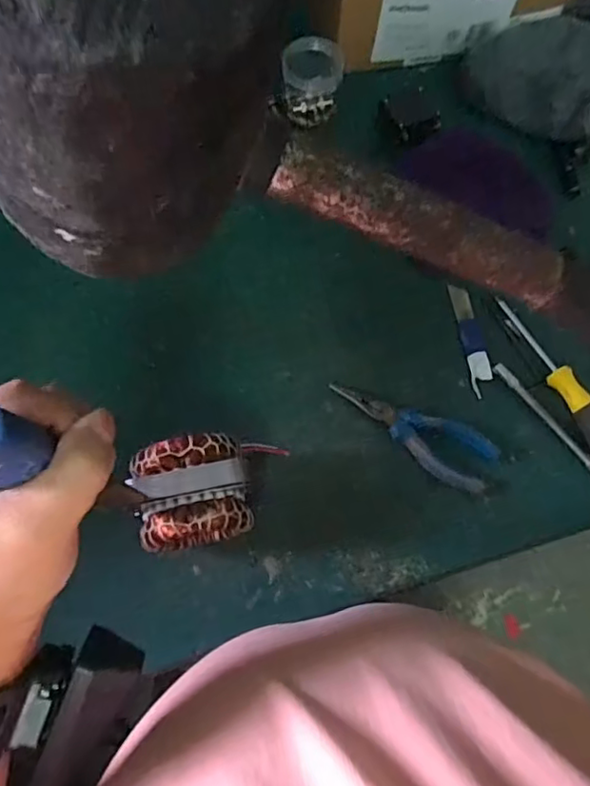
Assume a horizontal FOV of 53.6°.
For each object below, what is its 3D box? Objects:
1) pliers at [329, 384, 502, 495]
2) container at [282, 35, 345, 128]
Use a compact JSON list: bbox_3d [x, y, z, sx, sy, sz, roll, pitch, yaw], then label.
[{"bbox_3d":[0.103,0.035,0.511,0.149,0.020,0.050,25,70,6],"label":"pliers"},{"bbox_3d":[0.018,-0.326,0.611,0.065,0.060,0.058,3,69,-2],"label":"container"}]

